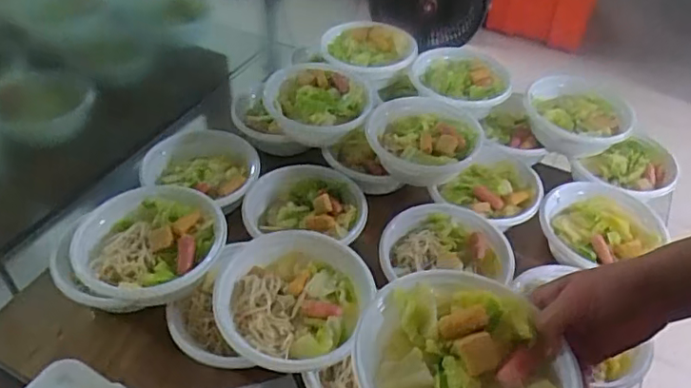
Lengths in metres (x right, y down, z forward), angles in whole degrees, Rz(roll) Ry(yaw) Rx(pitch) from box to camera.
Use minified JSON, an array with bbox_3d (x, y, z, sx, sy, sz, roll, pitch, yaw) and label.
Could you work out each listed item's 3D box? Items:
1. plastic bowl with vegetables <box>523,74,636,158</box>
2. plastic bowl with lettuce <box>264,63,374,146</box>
[{"bbox_3d":[0.348,-0.110,0.871,0.148,0.055,0.131,23,47,19],"label":"plastic bowl with vegetables"},{"bbox_3d":[-0.037,-0.127,0.821,0.155,0.077,0.136,0,44,-4],"label":"plastic bowl with lettuce"}]

